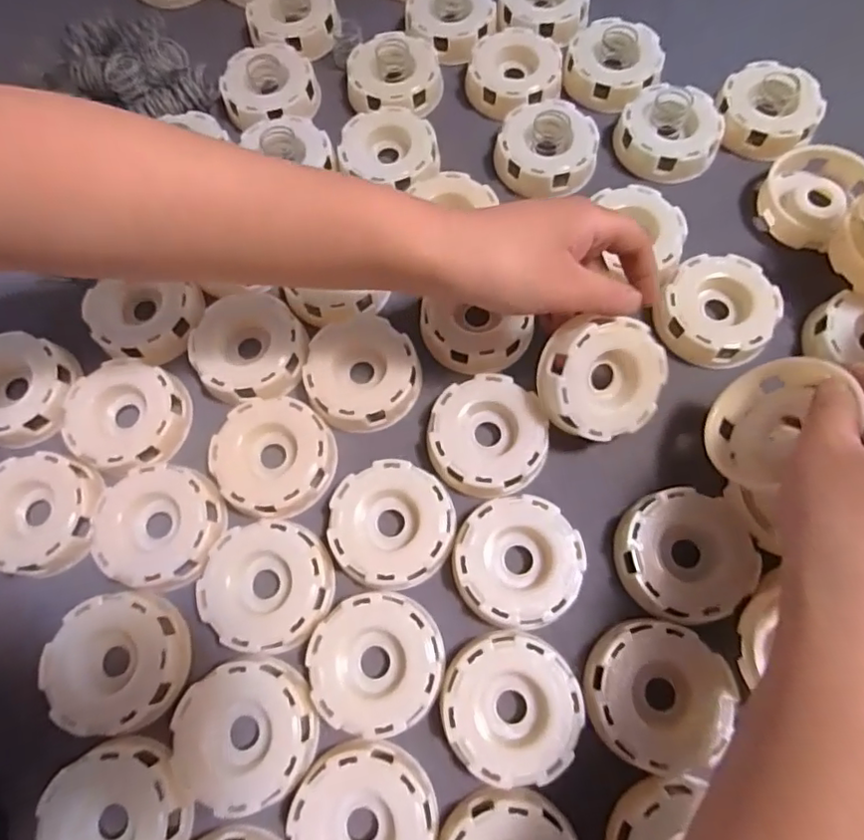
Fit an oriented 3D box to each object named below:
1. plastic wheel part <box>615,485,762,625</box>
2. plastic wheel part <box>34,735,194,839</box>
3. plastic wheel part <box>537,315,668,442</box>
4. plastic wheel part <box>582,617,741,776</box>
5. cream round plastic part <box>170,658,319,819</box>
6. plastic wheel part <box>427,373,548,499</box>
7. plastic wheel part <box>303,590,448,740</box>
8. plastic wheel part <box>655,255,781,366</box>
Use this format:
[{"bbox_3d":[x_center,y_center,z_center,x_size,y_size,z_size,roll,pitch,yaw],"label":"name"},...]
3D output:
[{"bbox_3d":[0.129,0.070,0.302,0.066,0.021,0.063,-1,70,2],"label":"plastic wheel part"},{"bbox_3d":[-0.146,0.185,0.270,0.067,0.013,0.063,-29,72,-8],"label":"plastic wheel part"},{"bbox_3d":[0.090,-0.021,0.313,0.065,0.020,0.063,-8,105,-15],"label":"plastic wheel part"},{"bbox_3d":[0.107,0.131,0.281,0.066,0.021,0.062,-1,70,2],"label":"plastic wheel part"},{"bbox_3d":[-0.089,0.149,0.279,0.063,0.012,0.063,-1,70,2],"label":"cream round plastic part"},{"bbox_3d":[0.031,0.009,0.326,0.062,0.019,0.064,-1,70,2],"label":"plastic wheel part"},{"bbox_3d":[-0.027,0.119,0.289,0.063,0.016,0.062,-12,70,-2],"label":"plastic wheel part"},{"bbox_3d":[0.166,-0.065,0.346,0.063,0.020,0.066,-1,70,2],"label":"plastic wheel part"}]

